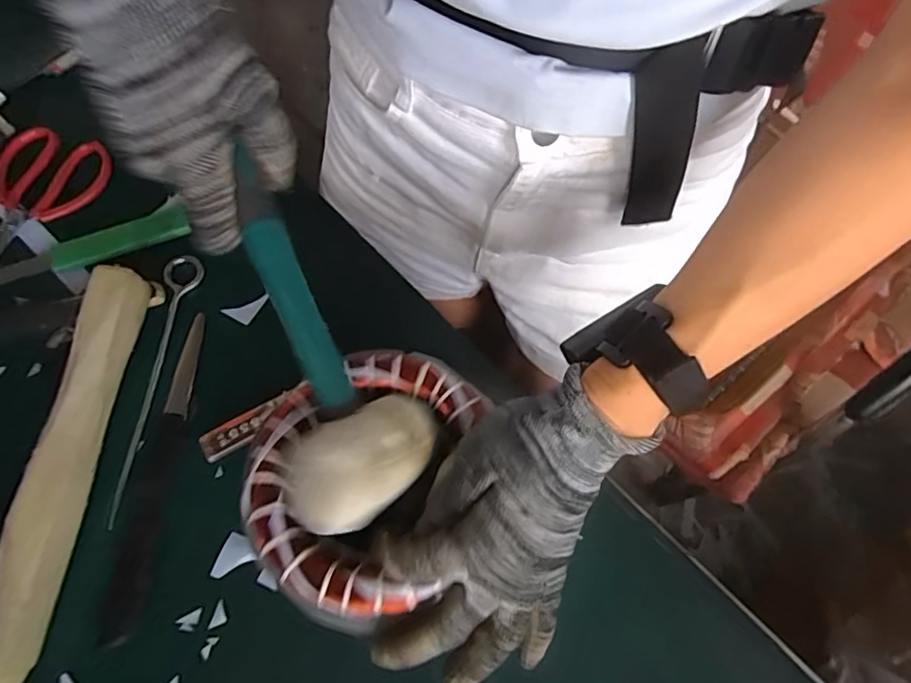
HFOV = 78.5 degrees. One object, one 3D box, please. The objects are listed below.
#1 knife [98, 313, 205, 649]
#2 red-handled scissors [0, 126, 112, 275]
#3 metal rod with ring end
[{"bbox_3d":[-0.226,0.094,0.422,0.024,0.008,0.239,3,70,2],"label":"knife"},{"bbox_3d":[-0.379,-0.120,0.499,0.099,0.010,0.158,11,70,5],"label":"red-handled scissors"},{"bbox_3d":[-0.237,0.030,0.445,0.029,0.012,0.220,2,70,2],"label":"metal rod with ring end"}]

